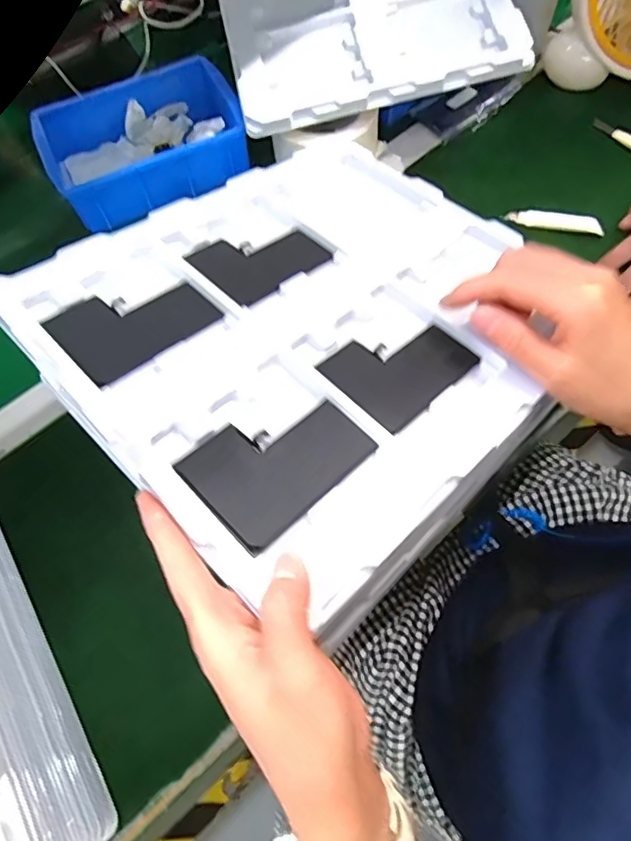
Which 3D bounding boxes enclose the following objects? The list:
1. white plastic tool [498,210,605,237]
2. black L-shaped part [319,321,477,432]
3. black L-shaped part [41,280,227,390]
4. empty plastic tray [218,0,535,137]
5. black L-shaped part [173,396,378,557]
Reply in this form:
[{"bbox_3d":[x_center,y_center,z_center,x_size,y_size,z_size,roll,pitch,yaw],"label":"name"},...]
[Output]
[{"bbox_3d":[0.239,-0.201,0.545,0.093,0.010,0.017,9,66,6],"label":"white plastic tool"},{"bbox_3d":[0.051,-0.036,0.333,0.065,0.010,0.092,38,57,25],"label":"black L-shaped part"},{"bbox_3d":[-0.113,-0.063,0.339,0.062,0.006,0.090,43,60,15],"label":"black L-shaped part"},{"bbox_3d":[0.051,-0.453,0.553,0.299,0.018,0.304,-12,76,1],"label":"empty plastic tray"},{"bbox_3d":[-0.020,0.019,0.292,0.064,0.005,0.091,42,60,18],"label":"black L-shaped part"}]

